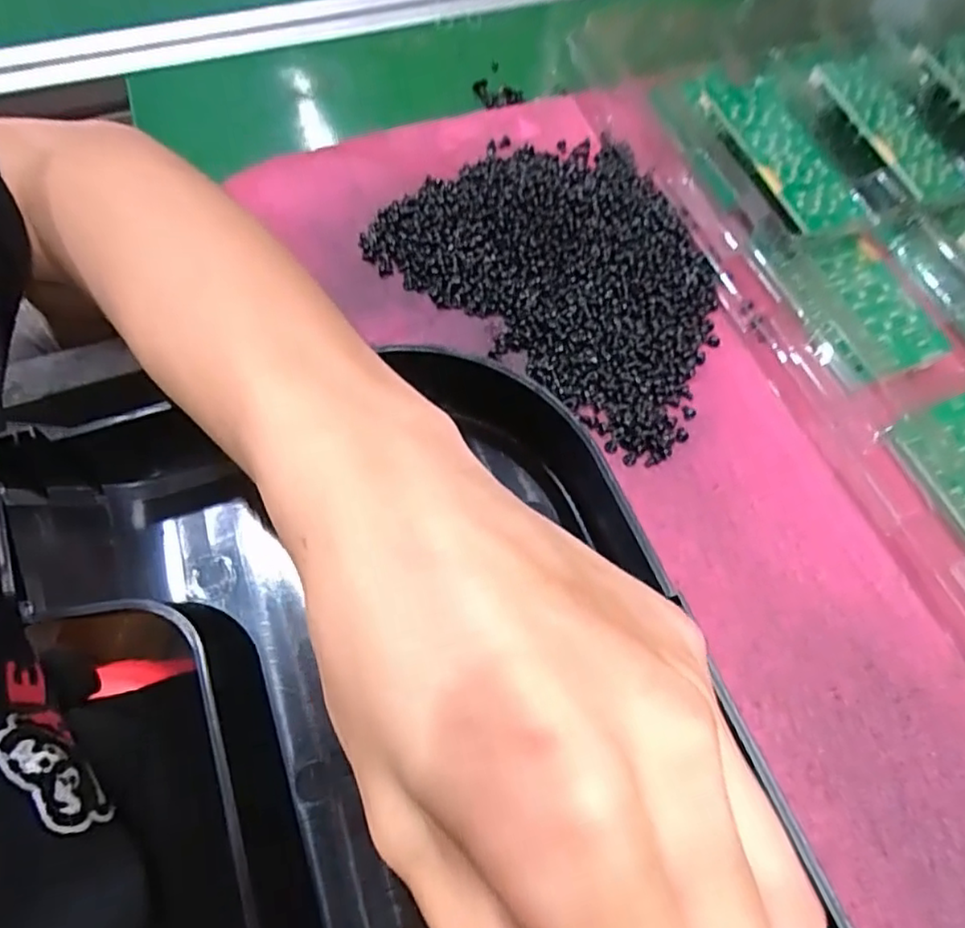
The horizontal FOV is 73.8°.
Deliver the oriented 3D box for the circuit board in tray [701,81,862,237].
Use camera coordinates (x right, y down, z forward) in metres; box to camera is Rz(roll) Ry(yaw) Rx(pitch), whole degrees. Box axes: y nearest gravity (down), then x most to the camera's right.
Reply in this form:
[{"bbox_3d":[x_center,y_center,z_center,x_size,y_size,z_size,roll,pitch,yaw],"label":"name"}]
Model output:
[{"bbox_3d":[0.138,-0.148,0.299,0.050,0.012,0.095,-20,67,-10],"label":"circuit board in tray"}]

